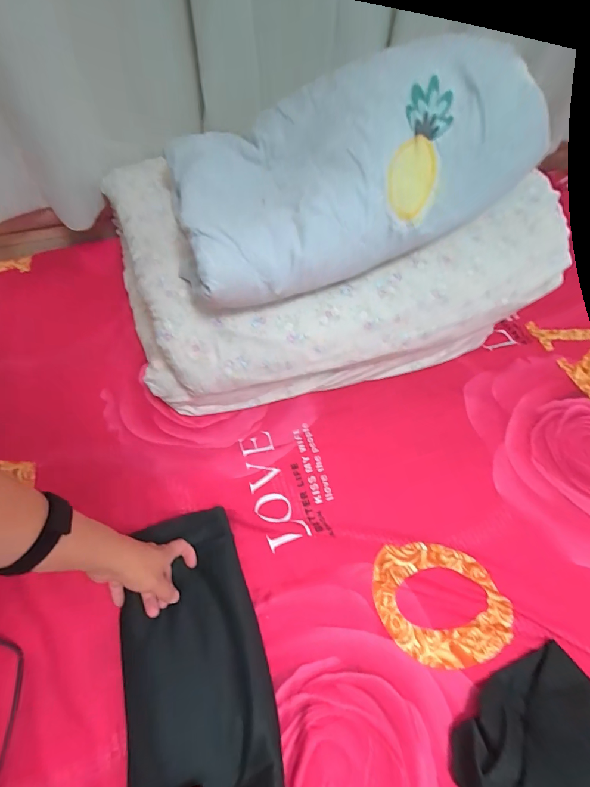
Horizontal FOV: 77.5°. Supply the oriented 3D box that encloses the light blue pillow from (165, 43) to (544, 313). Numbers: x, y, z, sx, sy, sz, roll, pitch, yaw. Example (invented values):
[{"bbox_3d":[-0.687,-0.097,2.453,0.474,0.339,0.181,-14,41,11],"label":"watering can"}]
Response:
[{"bbox_3d":[0.079,-0.289,0.493,0.500,0.143,0.205,-28,63,-6],"label":"light blue pillow"}]

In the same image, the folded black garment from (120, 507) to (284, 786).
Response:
[{"bbox_3d":[-0.127,0.318,0.455,0.163,0.025,0.319,-12,60,-11],"label":"folded black garment"}]

